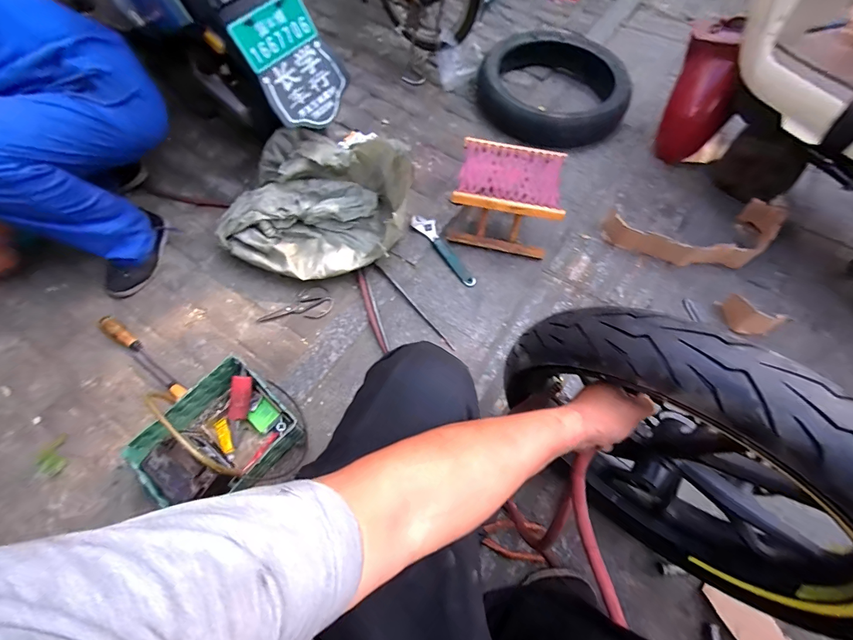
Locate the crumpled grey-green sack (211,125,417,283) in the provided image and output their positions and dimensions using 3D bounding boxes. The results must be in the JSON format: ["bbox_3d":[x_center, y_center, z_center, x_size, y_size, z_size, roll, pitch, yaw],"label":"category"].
[{"bbox_3d":[-0.294,-0.313,0.972,0.501,0.187,0.365,-4,63,-3],"label":"crumpled grey-green sack"}]

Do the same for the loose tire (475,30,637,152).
[{"bbox_3d":[0.481,-0.926,1.379,0.535,0.146,0.561,10,63,4],"label":"loose tire"}]

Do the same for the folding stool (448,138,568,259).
[{"bbox_3d":[0.231,-0.348,1.045,0.274,0.189,0.240,12,63,5],"label":"folding stool"}]

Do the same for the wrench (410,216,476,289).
[{"bbox_3d":[0.050,-0.209,1.067,0.056,0.025,0.283,-31,67,-16],"label":"wrench"}]

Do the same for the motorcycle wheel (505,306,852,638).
[{"bbox_3d":[0.346,0.182,0.525,0.503,0.461,0.108,39,68,17],"label":"motorcycle wheel"}]

